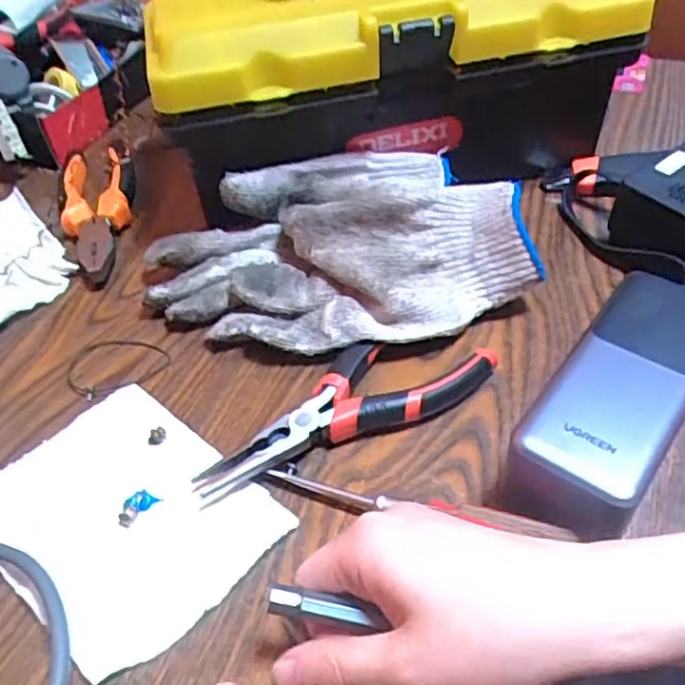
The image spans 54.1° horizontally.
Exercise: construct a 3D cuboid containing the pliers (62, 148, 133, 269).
[{"bbox_3d":[-0.164,-0.085,0.449,0.044,0.027,0.120,-17,47,-13],"label":"pliers"}]

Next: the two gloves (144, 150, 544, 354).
[{"bbox_3d":[-0.006,-0.049,0.387,0.204,0.057,0.127,-16,47,-12],"label":"two gloves"}]

